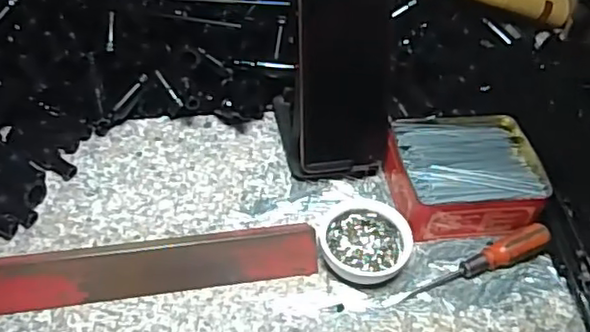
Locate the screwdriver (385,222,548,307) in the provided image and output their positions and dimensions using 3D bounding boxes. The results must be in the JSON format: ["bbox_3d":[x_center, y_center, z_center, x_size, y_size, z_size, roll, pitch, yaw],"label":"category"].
[{"bbox_3d":[0.140,0.081,0.504,0.147,0.025,0.018,-18,52,-21],"label":"screwdriver"}]

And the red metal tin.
[{"bbox_3d":[0.145,0.007,0.556,0.127,0.042,0.113,-5,48,-10],"label":"red metal tin"}]

